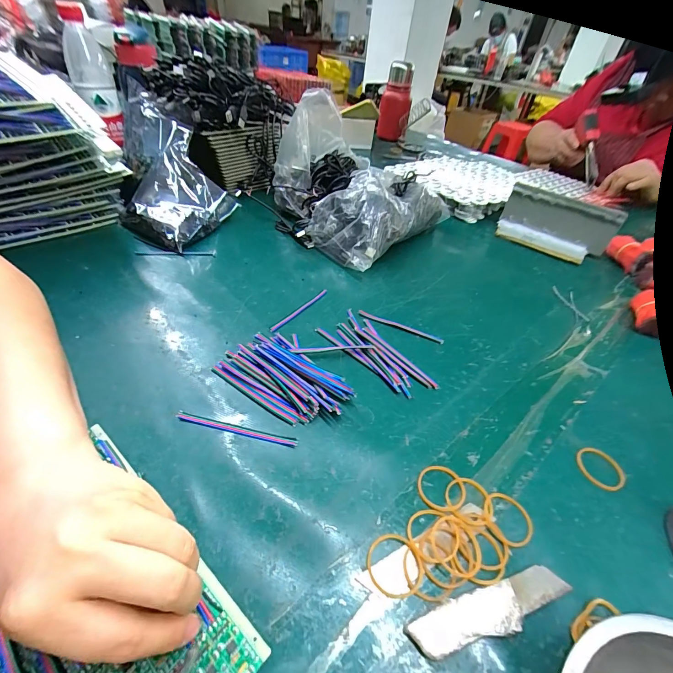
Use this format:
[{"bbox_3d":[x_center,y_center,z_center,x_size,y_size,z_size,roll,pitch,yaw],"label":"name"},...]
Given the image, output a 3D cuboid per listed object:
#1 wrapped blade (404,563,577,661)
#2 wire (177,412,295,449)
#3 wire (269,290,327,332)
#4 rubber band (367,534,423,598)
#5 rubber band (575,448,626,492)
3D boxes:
[{"bbox_3d":[0.089,0.155,0.188,0.100,0.006,0.021,-8,44,-15],"label":"wrapped blade"},{"bbox_3d":[-0.079,0.073,0.261,0.098,0.004,0.009,10,43,5],"label":"wire"},{"bbox_3d":[-0.041,-0.031,0.377,0.008,0.004,0.095,29,47,24],"label":"wire"},{"bbox_3d":[0.035,0.138,0.201,0.033,0.004,0.032,3,42,-3],"label":"rubber band"},{"bbox_3d":[0.209,0.103,0.260,0.032,0.004,0.033,3,42,-3],"label":"rubber band"}]

